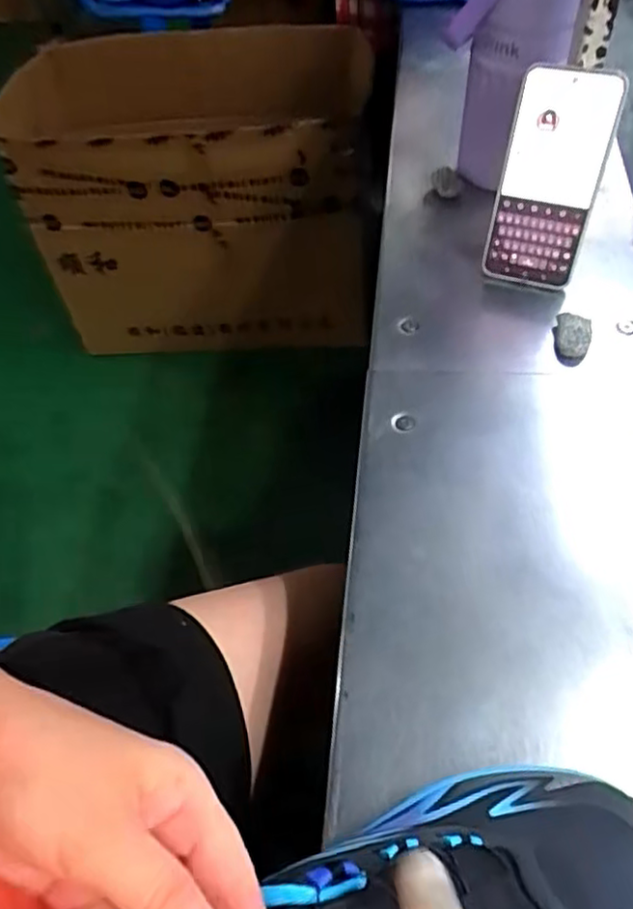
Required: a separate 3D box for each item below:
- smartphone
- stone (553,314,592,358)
[{"bbox_3d":[0.183,-0.214,0.529,0.075,0.157,0.012,14,33,13],"label":"smartphone"},{"bbox_3d":[0.201,-0.091,0.526,0.026,0.022,0.033,7,54,10],"label":"stone"}]

